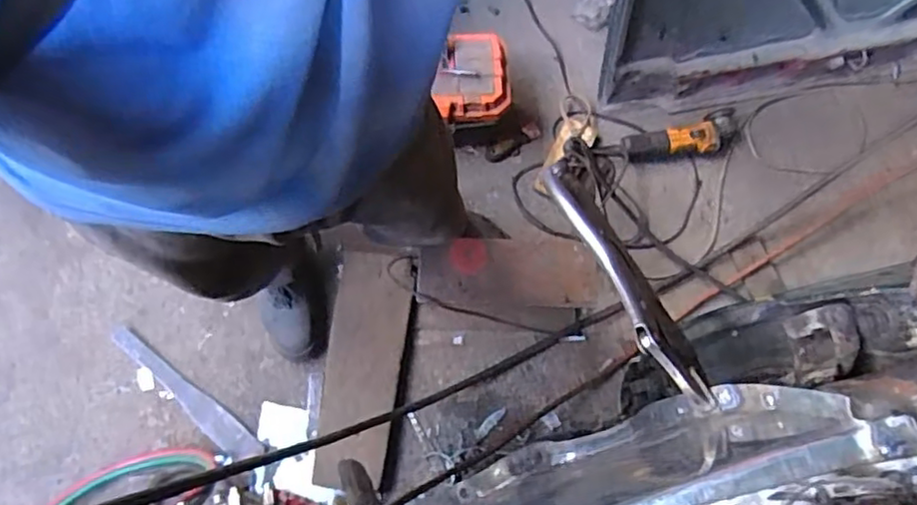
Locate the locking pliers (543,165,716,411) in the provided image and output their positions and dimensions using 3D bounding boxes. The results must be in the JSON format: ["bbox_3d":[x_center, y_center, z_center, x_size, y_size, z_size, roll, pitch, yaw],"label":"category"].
[{"bbox_3d":[0.120,0.019,0.450,0.042,0.039,0.193,-23,73,-7],"label":"locking pliers"}]

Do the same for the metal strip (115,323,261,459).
[{"bbox_3d":[-0.567,0.285,1.305,0.405,0.019,0.057,37,76,12],"label":"metal strip"}]

